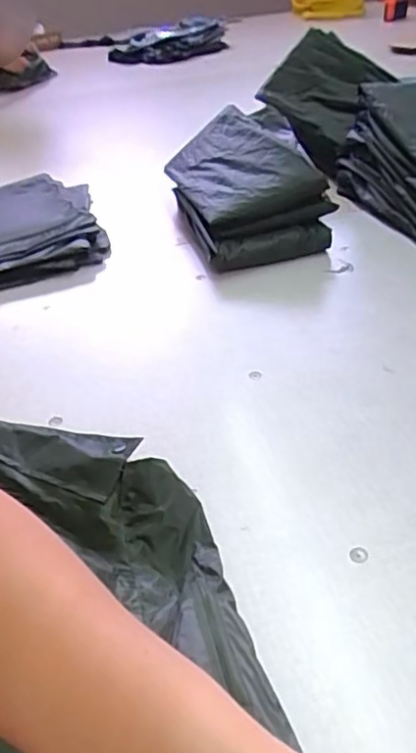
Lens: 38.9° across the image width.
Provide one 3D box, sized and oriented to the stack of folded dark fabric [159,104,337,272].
[{"bbox_3d":[0.056,-0.316,0.955,0.213,0.131,0.329,-10,36,-5],"label":"stack of folded dark fabric"}]

